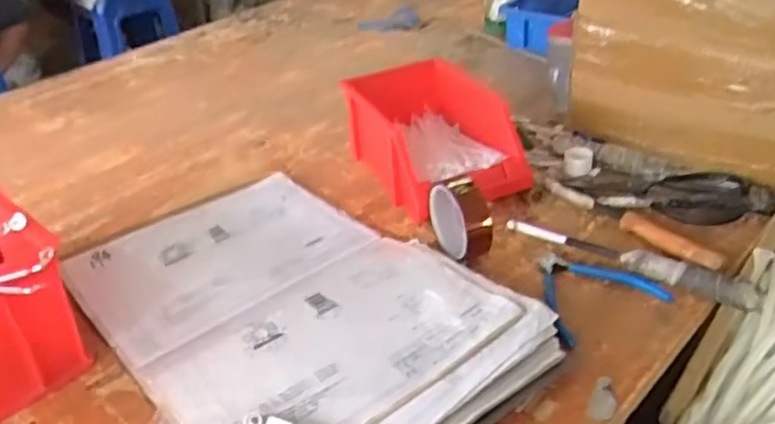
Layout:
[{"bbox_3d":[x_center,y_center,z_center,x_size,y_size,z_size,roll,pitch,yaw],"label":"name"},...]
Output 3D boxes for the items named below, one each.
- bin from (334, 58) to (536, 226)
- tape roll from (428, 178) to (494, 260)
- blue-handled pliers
[{"bbox_3d":[0.058,-0.092,0.917,0.150,0.120,0.247,-16,36,-18],"label":"bin"},{"bbox_3d":[0.083,0.009,0.789,0.047,0.089,0.085,-18,36,-20],"label":"tape roll"},{"bbox_3d":[0.198,0.074,0.738,0.137,0.023,0.132,-17,36,-20],"label":"blue-handled pliers"}]

